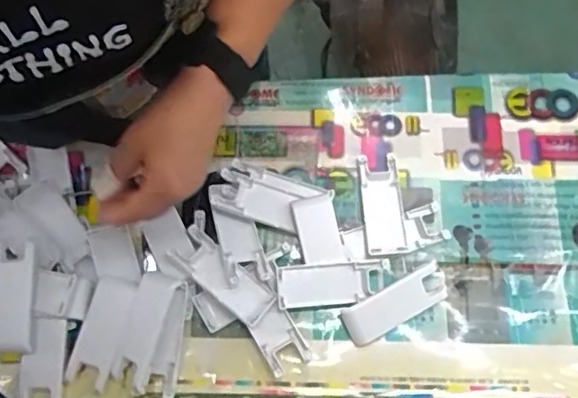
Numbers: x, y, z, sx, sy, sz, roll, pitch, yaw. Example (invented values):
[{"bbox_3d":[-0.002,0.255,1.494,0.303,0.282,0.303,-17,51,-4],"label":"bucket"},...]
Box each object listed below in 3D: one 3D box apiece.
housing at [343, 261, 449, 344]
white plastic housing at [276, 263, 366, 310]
[{"bbox_3d":[0.098,0.099,0.542,0.100,0.016,0.037,-28,76,-7],"label":"housing"},{"bbox_3d":[0.028,0.080,0.540,0.077,0.012,0.038,-7,75,-2],"label":"white plastic housing"}]

